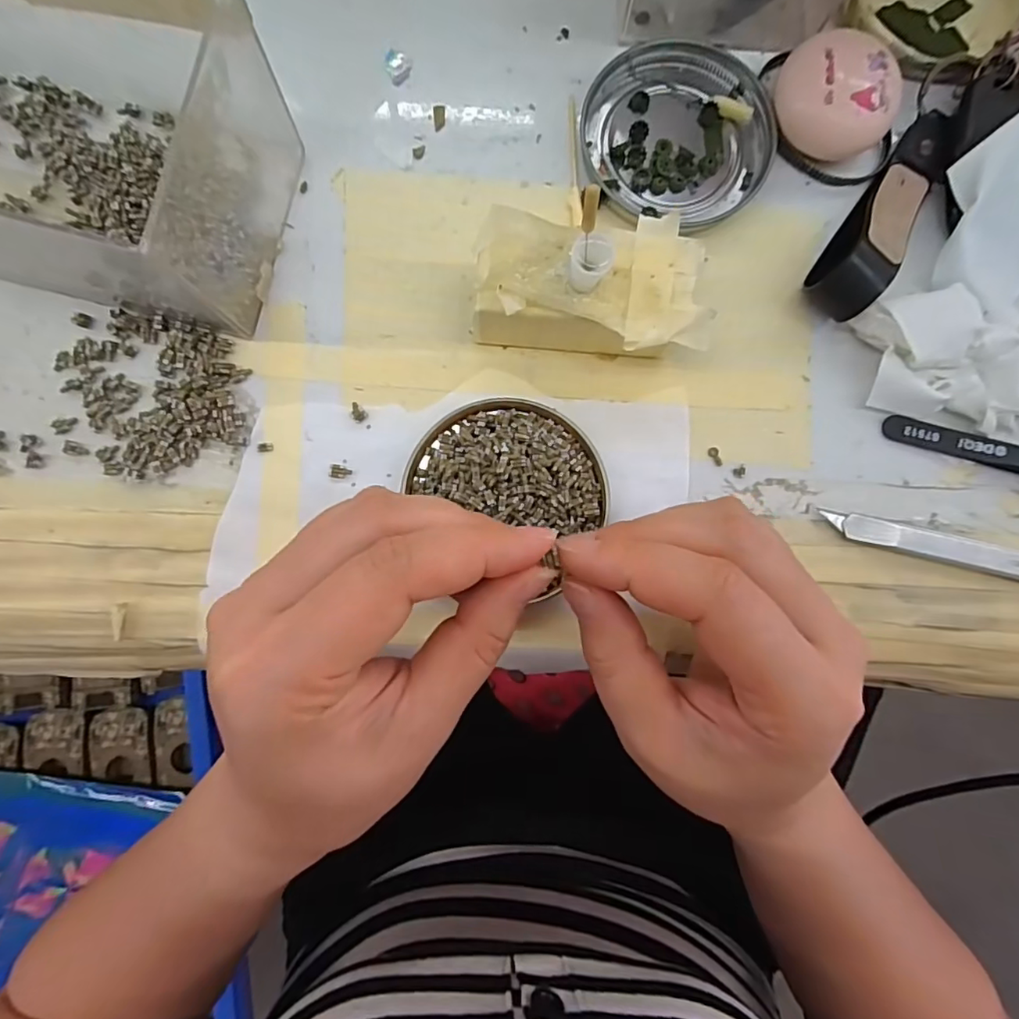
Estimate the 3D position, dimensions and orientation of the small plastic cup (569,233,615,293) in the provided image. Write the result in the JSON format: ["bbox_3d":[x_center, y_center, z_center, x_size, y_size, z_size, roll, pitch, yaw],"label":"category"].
[{"bbox_3d":[0.027,-0.084,0.185,0.013,0.017,0.011,24,86,0],"label":"small plastic cup"}]

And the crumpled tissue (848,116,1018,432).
[{"bbox_3d":[0.203,-0.098,0.220,0.084,0.021,0.146,44,87,1],"label":"crumpled tissue"}]

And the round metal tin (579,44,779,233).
[{"bbox_3d":[0.070,-0.158,0.227,0.076,0.009,0.072,0,87,-1],"label":"round metal tin"}]

